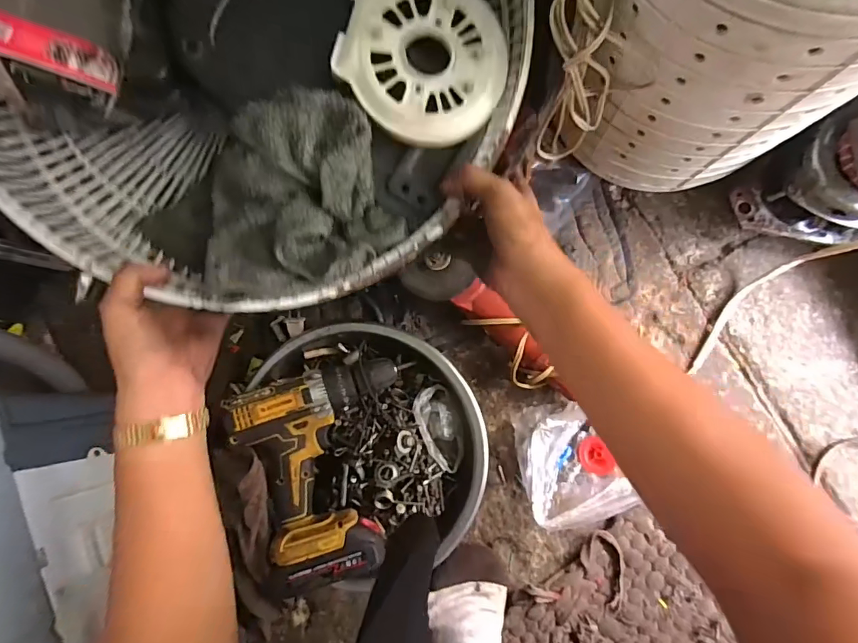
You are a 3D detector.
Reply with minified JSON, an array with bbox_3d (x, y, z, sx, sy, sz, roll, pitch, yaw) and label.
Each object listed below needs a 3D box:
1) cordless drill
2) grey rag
[{"bbox_3d":[-0.112,0.157,0.507,0.177,0.087,0.211,-10,85,7],"label":"cordless drill"},{"bbox_3d":[-0.099,-0.082,0.335,0.142,0.069,0.116,-23,83,6],"label":"grey rag"}]

